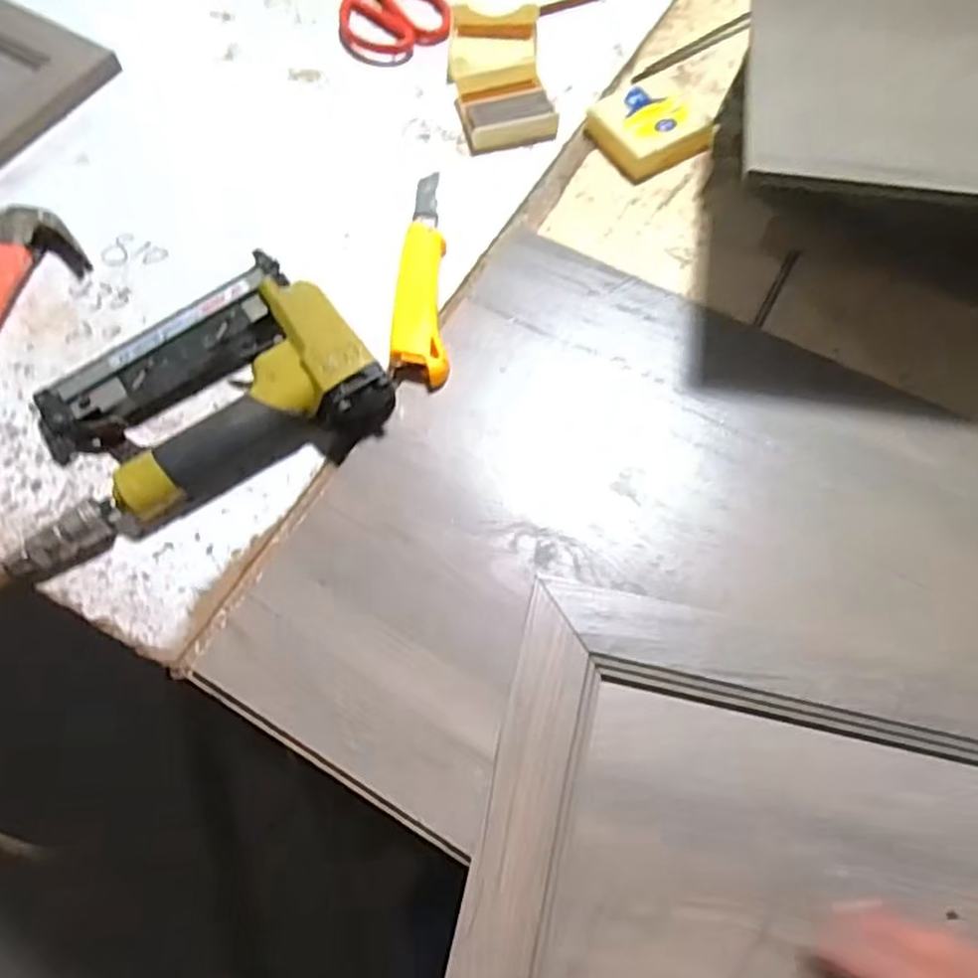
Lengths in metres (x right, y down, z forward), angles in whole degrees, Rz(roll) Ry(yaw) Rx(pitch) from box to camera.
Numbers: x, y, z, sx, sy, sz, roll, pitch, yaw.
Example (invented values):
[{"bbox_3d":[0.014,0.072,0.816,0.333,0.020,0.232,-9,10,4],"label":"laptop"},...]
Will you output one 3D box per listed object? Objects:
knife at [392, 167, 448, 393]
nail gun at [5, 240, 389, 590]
[{"bbox_3d":[-0.050,-0.155,0.496,0.036,0.015,0.186,-3,67,0],"label":"knife"},{"bbox_3d":[-0.194,-0.055,0.441,0.237,0.041,0.139,-26,69,-9],"label":"nail gun"}]

